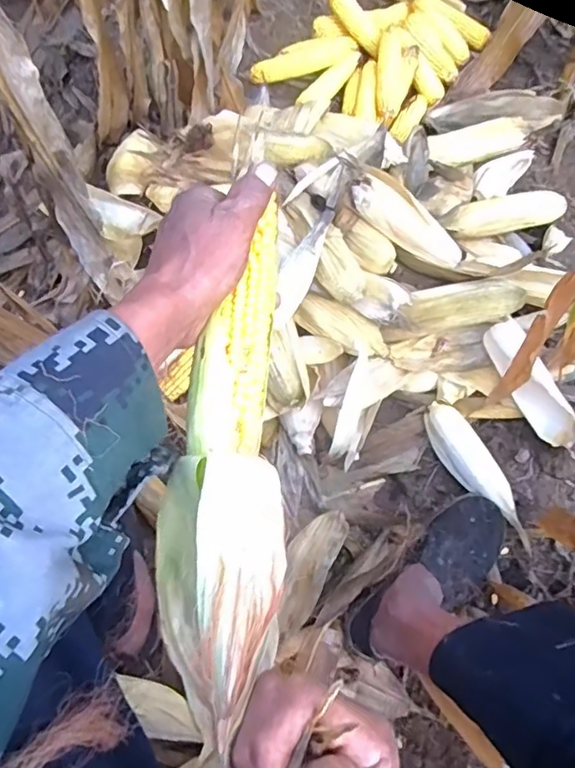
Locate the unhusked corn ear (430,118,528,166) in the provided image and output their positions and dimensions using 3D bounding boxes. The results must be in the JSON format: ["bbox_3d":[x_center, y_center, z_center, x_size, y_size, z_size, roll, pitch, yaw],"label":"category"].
[{"bbox_3d":[0.371,-0.470,1.087,0.204,0.053,0.075,-11,68,-8],"label":"unhusked corn ear"}]

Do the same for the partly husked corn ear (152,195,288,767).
[{"bbox_3d":[-0.041,0.055,0.351,0.085,0.056,0.347,3,63,-1],"label":"partly husked corn ear"}]

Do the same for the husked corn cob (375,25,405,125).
[{"bbox_3d":[0.207,-0.626,1.130,0.055,0.051,0.221,7,67,0],"label":"husked corn cob"}]

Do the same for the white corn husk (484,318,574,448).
[{"bbox_3d":[0.366,0.003,0.844,0.058,0.060,0.205,-23,70,-12],"label":"white corn husk"}]

